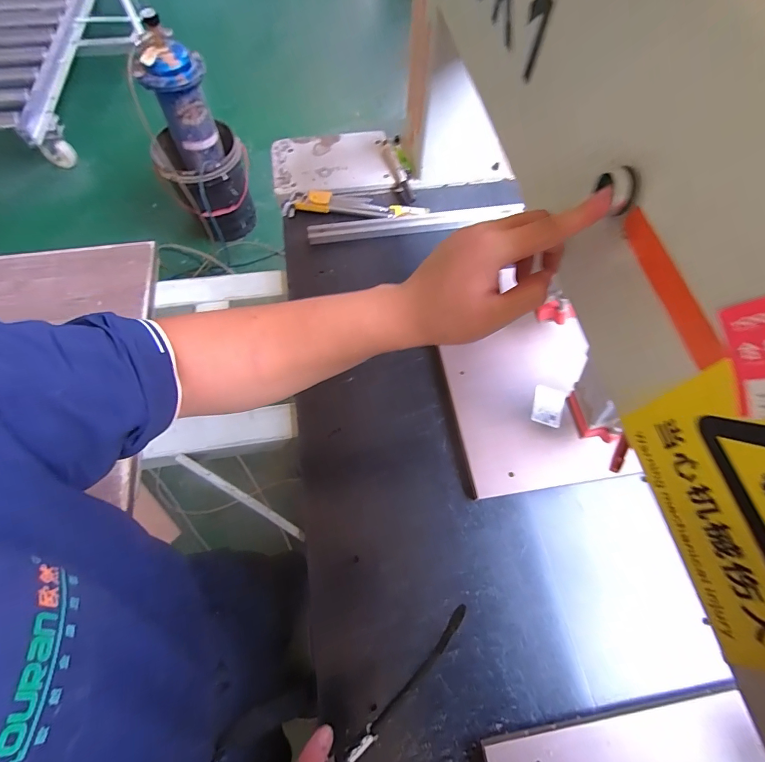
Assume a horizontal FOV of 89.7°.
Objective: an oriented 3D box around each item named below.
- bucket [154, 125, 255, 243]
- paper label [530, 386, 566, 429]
[{"bbox_3d":[-0.713,-0.822,1.625,0.292,0.369,0.282,0,67,1],"label":"bucket"},{"bbox_3d":[0.253,0.038,0.585,0.043,0.004,0.062,17,68,8],"label":"paper label"}]

